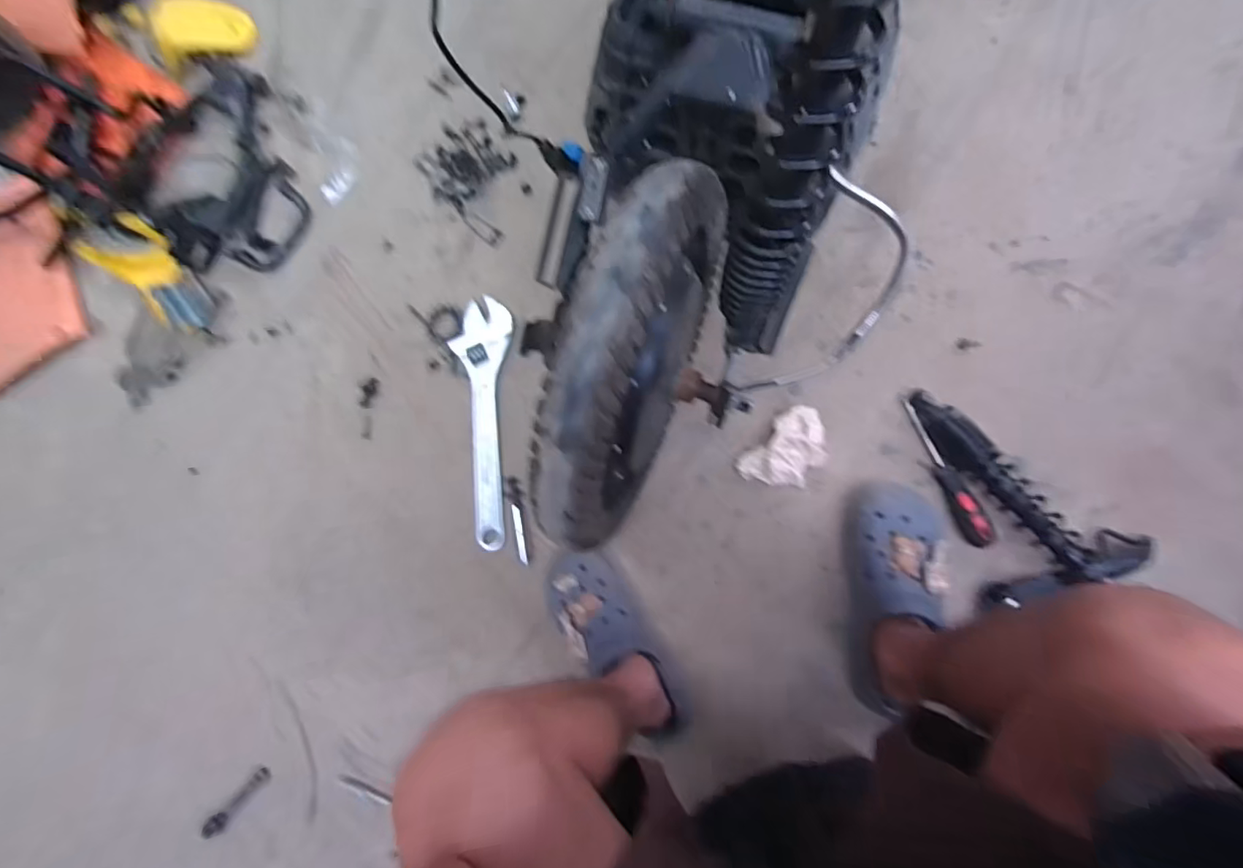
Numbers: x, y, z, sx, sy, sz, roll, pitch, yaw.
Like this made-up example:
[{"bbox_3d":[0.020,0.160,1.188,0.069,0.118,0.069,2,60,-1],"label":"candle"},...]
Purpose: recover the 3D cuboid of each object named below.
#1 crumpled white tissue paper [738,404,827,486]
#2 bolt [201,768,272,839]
[{"bbox_3d":[0.214,0.024,0.710,0.076,0.030,0.116,42,93,10],"label":"crumpled white tissue paper"},{"bbox_3d":[-0.543,0.521,0.784,0.025,0.017,0.127,45,95,8],"label":"bolt"}]

